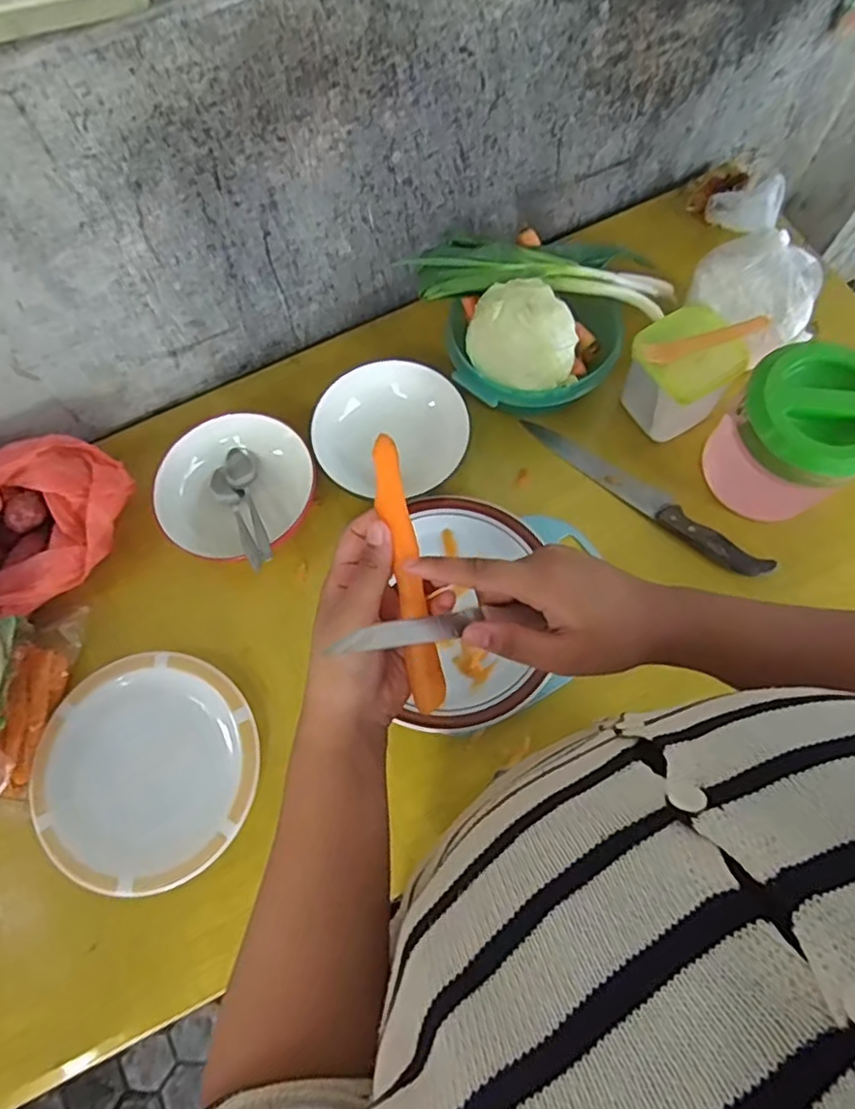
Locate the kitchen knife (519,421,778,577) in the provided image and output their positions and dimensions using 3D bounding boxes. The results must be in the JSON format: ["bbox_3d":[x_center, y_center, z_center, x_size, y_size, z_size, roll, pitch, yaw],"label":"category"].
[{"bbox_3d":[0.233,-0.067,0.715,0.299,0.014,0.033,38,77,13],"label":"kitchen knife"}]

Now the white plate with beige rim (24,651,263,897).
[{"bbox_3d":[-0.275,0.207,0.634,0.216,0.023,0.209,0,75,-1],"label":"white plate with beige rim"}]

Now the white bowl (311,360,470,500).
[{"bbox_3d":[-0.040,-0.134,0.728,0.163,0.060,0.136,-20,72,-4],"label":"white bowl"}]

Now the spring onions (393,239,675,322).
[{"bbox_3d":[0.125,-0.307,0.711,0.288,0.035,0.076,-1,71,-12],"label":"spring onions"}]

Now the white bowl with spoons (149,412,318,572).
[{"bbox_3d":[-0.206,-0.068,0.717,0.151,0.074,0.157,-1,72,2],"label":"white bowl with spoons"}]

